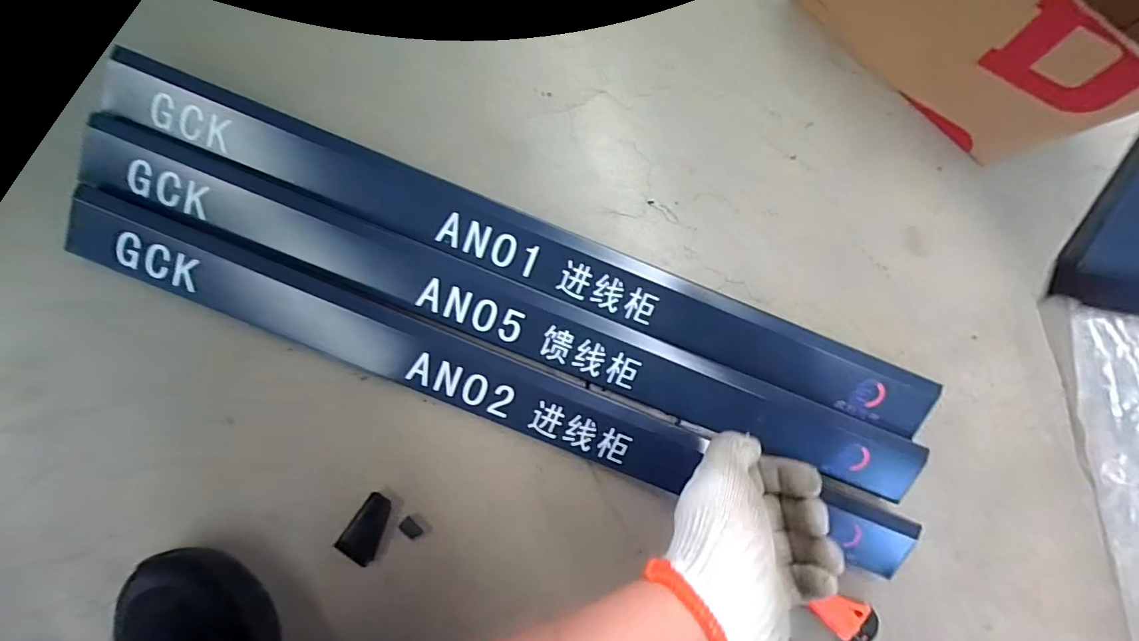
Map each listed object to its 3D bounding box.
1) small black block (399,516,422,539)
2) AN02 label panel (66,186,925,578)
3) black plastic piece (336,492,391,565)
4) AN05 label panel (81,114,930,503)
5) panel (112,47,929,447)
[{"bbox_3d":[-0.143,0.189,0.457,0.020,0.010,0.012,38,83,-2],"label":"small black block"},{"bbox_3d":[-0.067,0.060,0.453,0.784,0.045,0.065,22,84,-2],"label":"AN02 label panel"},{"bbox_3d":[-0.178,0.186,0.449,0.034,0.007,0.058,33,83,-2],"label":"black plastic piece"},{"bbox_3d":[-0.044,-0.006,0.454,0.766,0.026,0.066,22,84,-4],"label":"AN05 label panel"},{"bbox_3d":[-0.025,-0.062,0.451,0.772,0.013,0.057,22,84,-4],"label":"panel"}]

